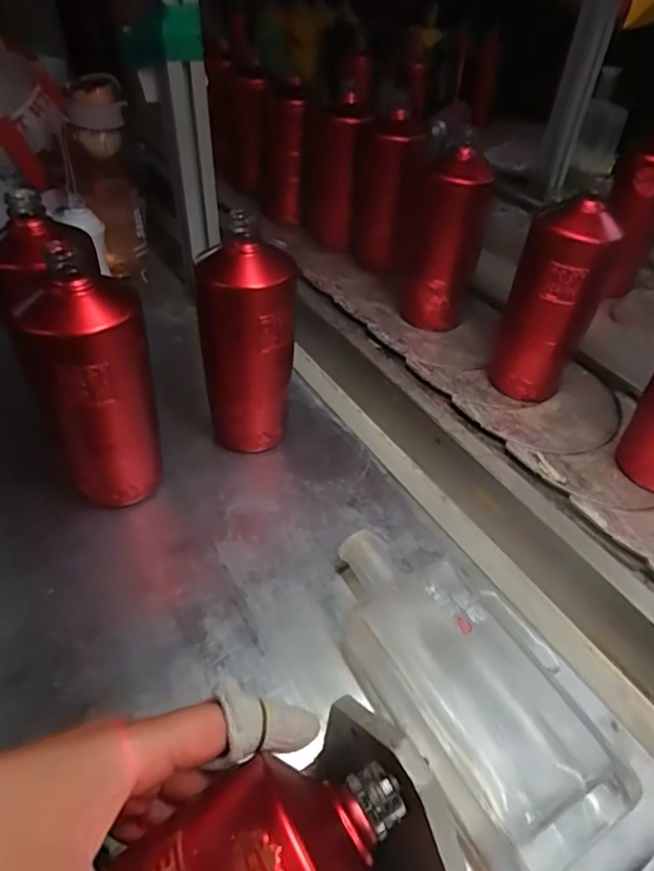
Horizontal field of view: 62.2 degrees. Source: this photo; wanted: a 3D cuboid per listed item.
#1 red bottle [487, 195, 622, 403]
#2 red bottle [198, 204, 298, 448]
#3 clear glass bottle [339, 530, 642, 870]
[{"bbox_3d":[0.221,-0.129,0.537,0.077,0.187,0.076,20,47,18],"label":"red bottle"},{"bbox_3d":[-0.070,-0.079,0.487,0.077,0.193,0.083,-8,44,-14],"label":"red bottle"},{"bbox_3d":[0.083,0.152,0.359,0.118,0.041,0.228,-22,49,-23],"label":"clear glass bottle"}]

